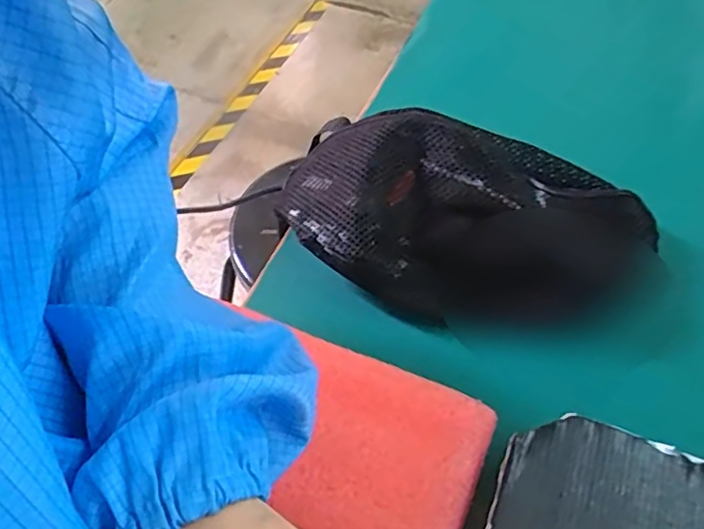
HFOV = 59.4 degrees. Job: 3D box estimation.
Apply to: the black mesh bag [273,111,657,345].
[{"bbox_3d":[0.079,-0.029,0.432,0.265,0.075,0.132,9,54,4],"label":"black mesh bag"}]

